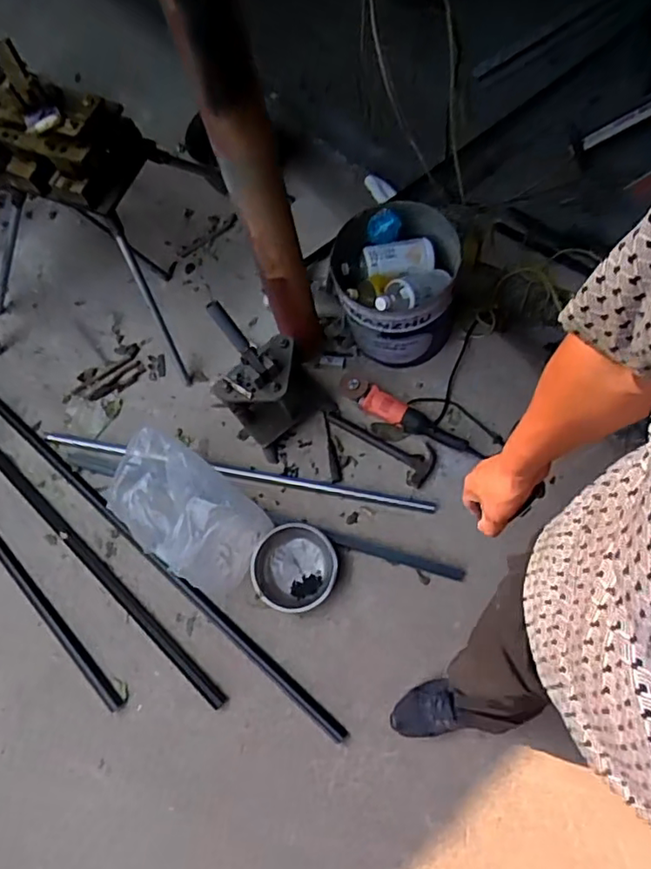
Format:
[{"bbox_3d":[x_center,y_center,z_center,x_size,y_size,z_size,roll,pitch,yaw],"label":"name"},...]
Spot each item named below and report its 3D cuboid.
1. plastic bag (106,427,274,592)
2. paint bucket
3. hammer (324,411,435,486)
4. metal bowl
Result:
[{"bbox_3d":[-0.356,0.176,1.472,0.399,0.233,0.255,32,74,19],"label":"plastic bag"},{"bbox_3d":[0.174,-0.357,1.554,0.297,0.355,0.304,-3,66,6],"label":"paint bucket"},{"bbox_3d":[0.147,0.010,1.607,0.319,0.026,0.108,34,75,20],"label":"hammer"},{"bbox_3d":[-0.076,0.326,1.487,0.199,0.070,0.202,-3,66,6],"label":"metal bowl"}]

